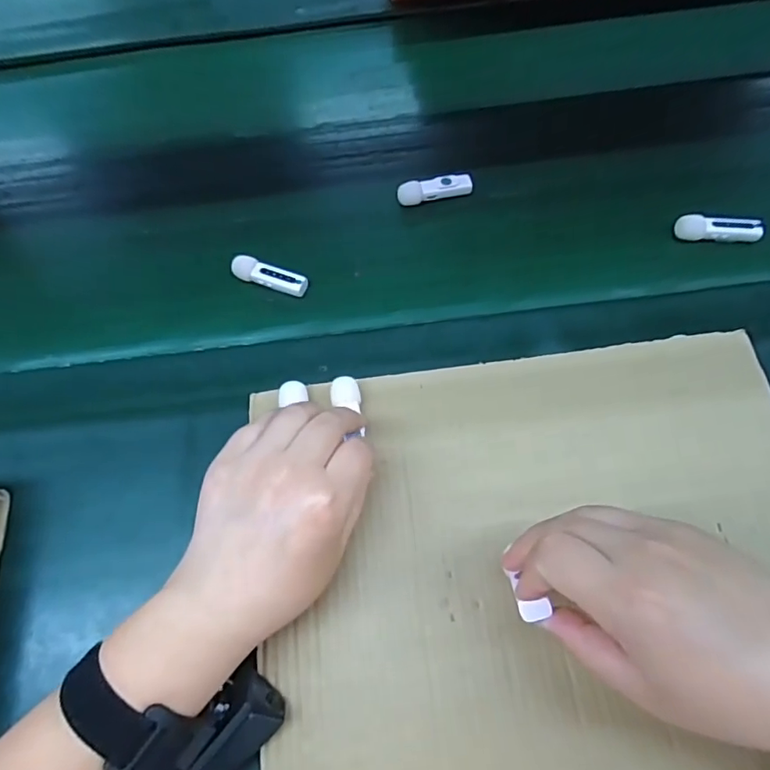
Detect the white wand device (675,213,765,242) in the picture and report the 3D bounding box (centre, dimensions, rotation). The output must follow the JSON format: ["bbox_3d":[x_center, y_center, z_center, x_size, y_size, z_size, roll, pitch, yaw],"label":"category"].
[{"bbox_3d":[0.274,-0.126,0.438,0.064,0.017,0.019,8,63,6],"label":"white wand device"}]

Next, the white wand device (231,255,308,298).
[{"bbox_3d":[-0.095,-0.090,0.442,0.064,0.017,0.019,19,64,11],"label":"white wand device"}]

